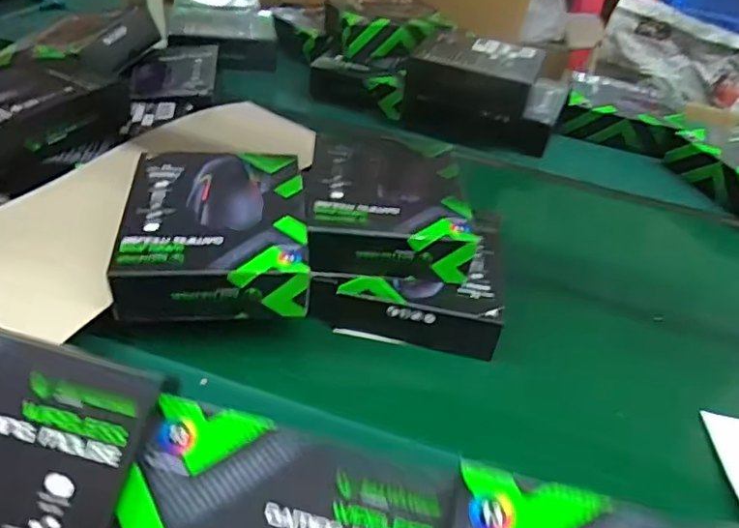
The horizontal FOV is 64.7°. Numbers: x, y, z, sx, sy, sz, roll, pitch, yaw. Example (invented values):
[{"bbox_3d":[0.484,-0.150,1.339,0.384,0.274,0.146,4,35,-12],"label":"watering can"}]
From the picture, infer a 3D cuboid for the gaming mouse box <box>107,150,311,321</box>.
[{"bbox_3d":[-0.140,-0.033,0.542,0.159,0.059,0.188,-2,40,-9],"label":"gaming mouse box"}]

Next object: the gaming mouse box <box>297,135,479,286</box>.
[{"bbox_3d":[0.018,-0.063,0.598,0.158,0.056,0.172,1,40,-5],"label":"gaming mouse box"}]

